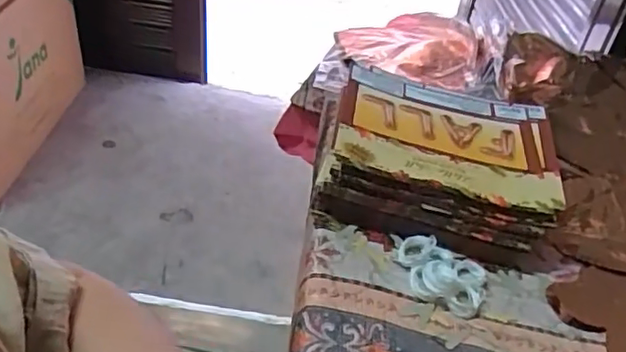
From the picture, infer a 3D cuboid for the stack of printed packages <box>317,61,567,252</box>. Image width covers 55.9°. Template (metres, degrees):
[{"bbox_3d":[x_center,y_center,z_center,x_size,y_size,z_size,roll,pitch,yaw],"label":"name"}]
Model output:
[{"bbox_3d":[0.125,-0.017,0.584,0.220,0.074,0.182,12,40,5],"label":"stack of printed packages"}]

